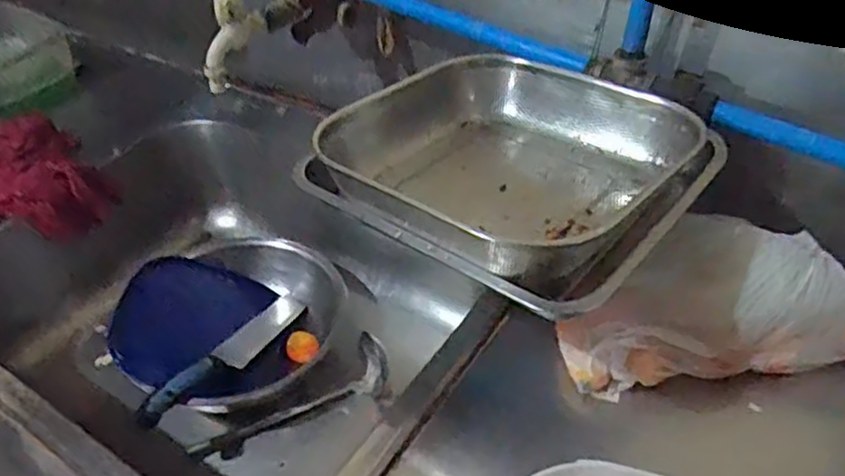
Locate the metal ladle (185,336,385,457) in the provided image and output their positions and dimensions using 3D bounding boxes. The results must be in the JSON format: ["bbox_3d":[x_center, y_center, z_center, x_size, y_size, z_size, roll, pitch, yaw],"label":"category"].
[{"bbox_3d":[-0.160,0.187,0.815,0.249,0.067,0.067,-21,44,-17],"label":"metal ladle"}]

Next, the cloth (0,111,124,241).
[{"bbox_3d":[-0.581,-0.084,0.959,0.218,0.122,0.222,-34,49,-28],"label":"cloth"}]

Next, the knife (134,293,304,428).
[{"bbox_3d":[-0.233,0.141,0.840,0.049,0.028,0.297,13,23,20],"label":"knife"}]

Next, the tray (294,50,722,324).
[{"bbox_3d":[0.070,-0.066,0.606,0.304,0.071,0.259,29,52,33],"label":"tray"}]

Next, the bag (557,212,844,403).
[{"bbox_3d":[0.253,0.056,0.612,0.259,0.103,0.115,-6,41,1],"label":"bag"}]

